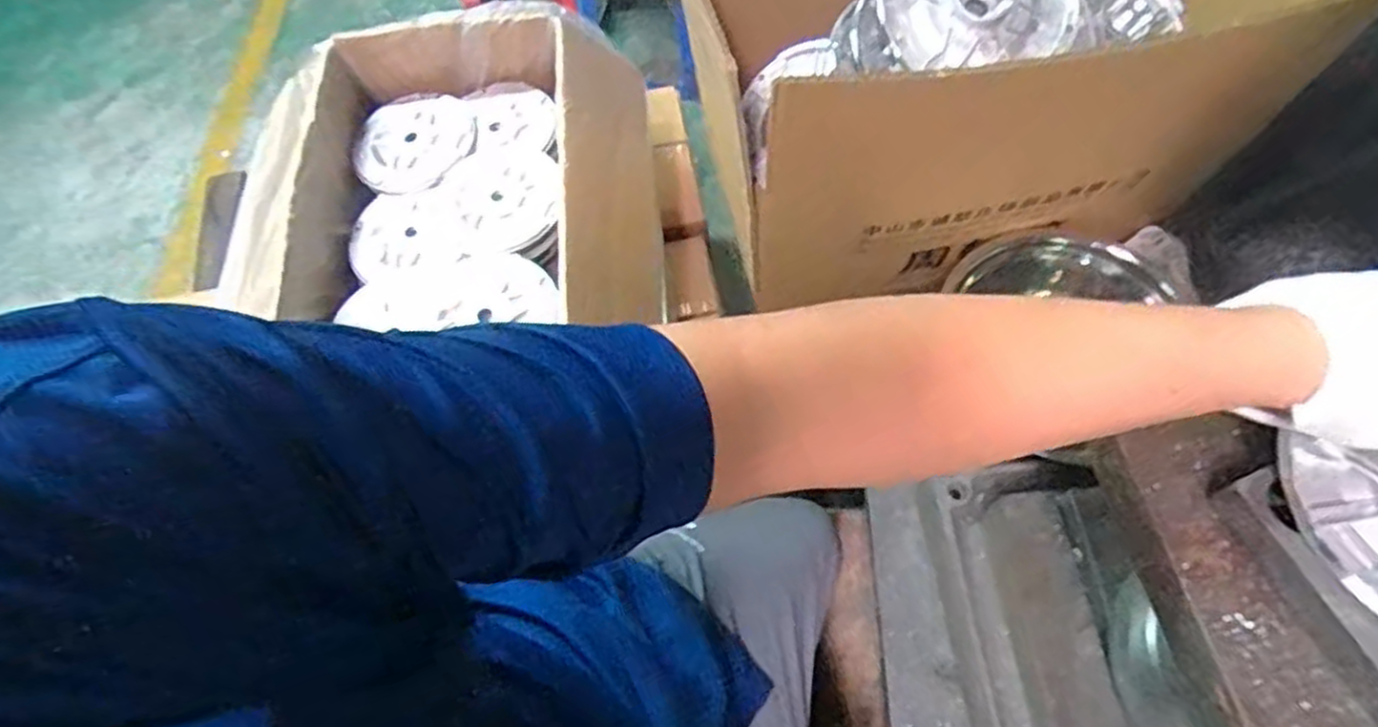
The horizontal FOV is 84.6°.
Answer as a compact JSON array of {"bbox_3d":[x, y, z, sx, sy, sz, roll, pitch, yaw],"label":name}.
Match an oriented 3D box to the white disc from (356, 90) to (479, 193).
[{"bbox_3d":[-0.306,-0.250,0.851,0.132,0.016,0.130,-1,64,3],"label":"white disc"}]

